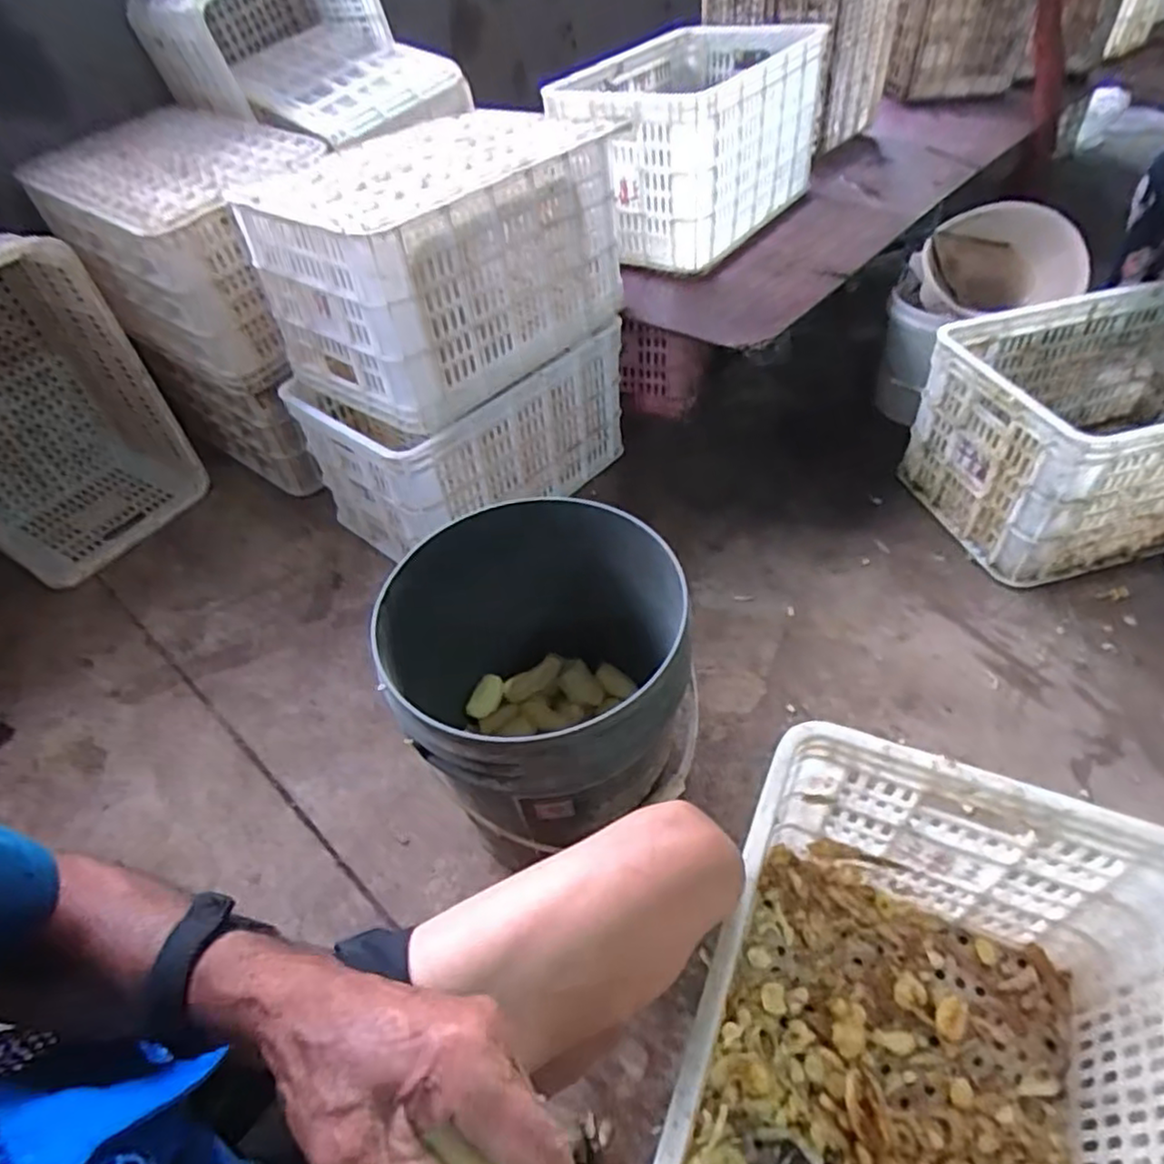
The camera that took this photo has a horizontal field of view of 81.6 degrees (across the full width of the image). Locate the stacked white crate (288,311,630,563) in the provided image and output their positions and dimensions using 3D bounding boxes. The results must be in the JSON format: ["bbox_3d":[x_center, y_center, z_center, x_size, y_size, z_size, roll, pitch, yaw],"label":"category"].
[{"bbox_3d":[-0.208,-0.299,1.266,0.348,0.272,0.512,34,59,31],"label":"stacked white crate"}]

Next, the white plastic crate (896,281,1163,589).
[{"bbox_3d":[0.899,-0.266,1.129,0.552,0.278,0.365,-12,47,-6],"label":"white plastic crate"}]

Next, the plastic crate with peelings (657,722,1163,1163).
[{"bbox_3d":[0.262,0.441,0.523,0.357,0.293,0.503,15,51,19],"label":"plastic crate with peelings"}]

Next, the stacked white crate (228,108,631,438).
[{"bbox_3d":[-0.217,-0.527,1.097,0.354,0.290,0.503,32,57,30],"label":"stacked white crate"}]

